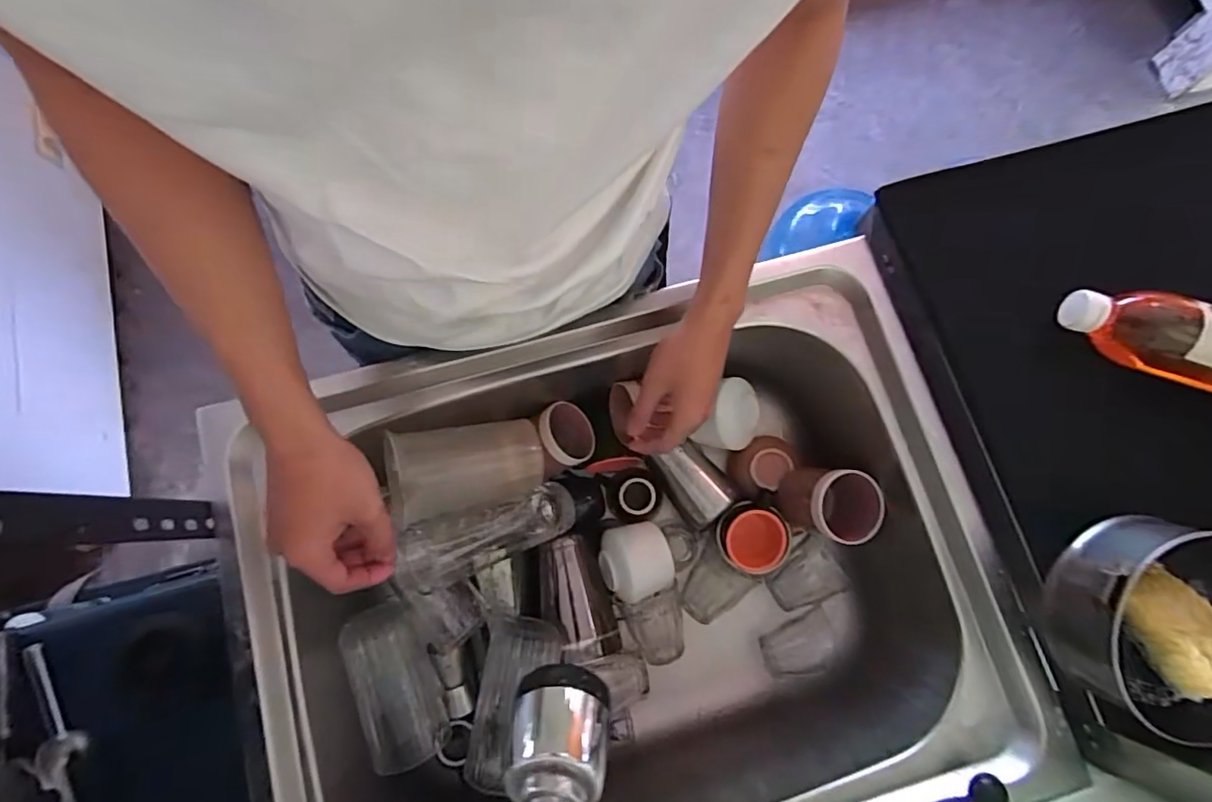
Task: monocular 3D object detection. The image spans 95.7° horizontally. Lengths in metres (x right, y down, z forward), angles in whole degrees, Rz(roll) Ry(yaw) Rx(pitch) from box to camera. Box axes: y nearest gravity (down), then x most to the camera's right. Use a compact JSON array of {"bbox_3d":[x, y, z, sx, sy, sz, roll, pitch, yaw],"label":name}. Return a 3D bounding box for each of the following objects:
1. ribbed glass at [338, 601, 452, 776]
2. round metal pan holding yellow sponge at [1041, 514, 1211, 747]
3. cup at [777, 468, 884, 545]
[{"bbox_3d":[-0.196,0.264,0.515,0.068,0.058,0.141,-18,79,-5],"label":"ribbed glass"},{"bbox_3d":[0.403,0.158,0.386,0.141,0.070,0.141,0,78,-1],"label":"round metal pan holding yellow sponge"},{"bbox_3d":[0.228,0.106,0.558,0.081,0.079,0.068,10,78,1],"label":"cup"}]

